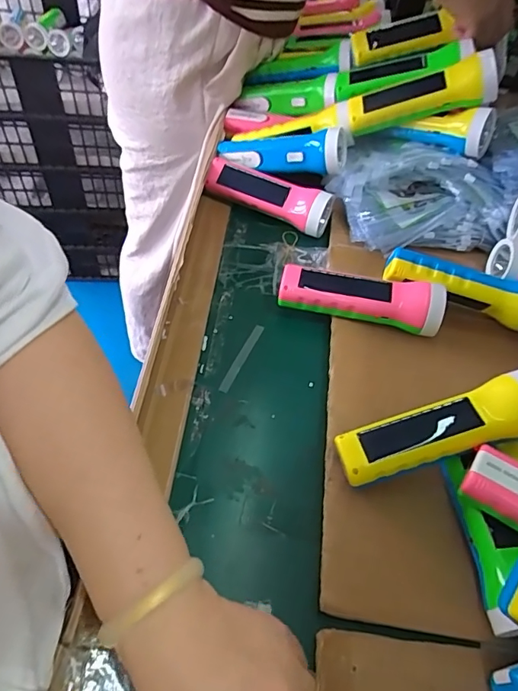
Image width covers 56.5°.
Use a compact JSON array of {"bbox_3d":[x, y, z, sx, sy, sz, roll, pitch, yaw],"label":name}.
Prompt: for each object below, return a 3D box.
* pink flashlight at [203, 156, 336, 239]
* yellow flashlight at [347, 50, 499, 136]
[{"bbox_3d":[0.012,-0.189,0.615,0.165,0.050,0.044,24,55,11],"label":"pink flashlight"},{"bbox_3d":[0.187,-0.290,0.569,0.177,0.050,0.049,3,44,40],"label":"yellow flashlight"}]

